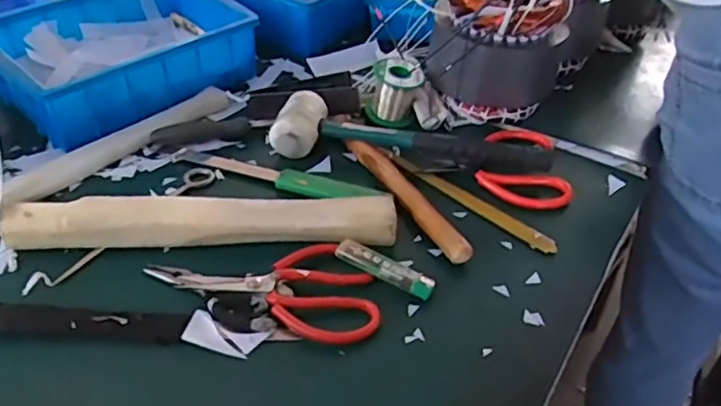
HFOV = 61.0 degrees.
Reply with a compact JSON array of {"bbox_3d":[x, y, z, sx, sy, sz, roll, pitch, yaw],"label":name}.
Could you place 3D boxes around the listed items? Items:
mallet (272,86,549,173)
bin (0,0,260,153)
[{"bbox_3d":[0.054,-0.071,0.648,0.287,0.044,0.101,12,39,11],"label":"mallet"},{"bbox_3d":[-0.285,-0.177,0.735,0.267,0.091,0.196,-29,48,-34],"label":"bin"}]

